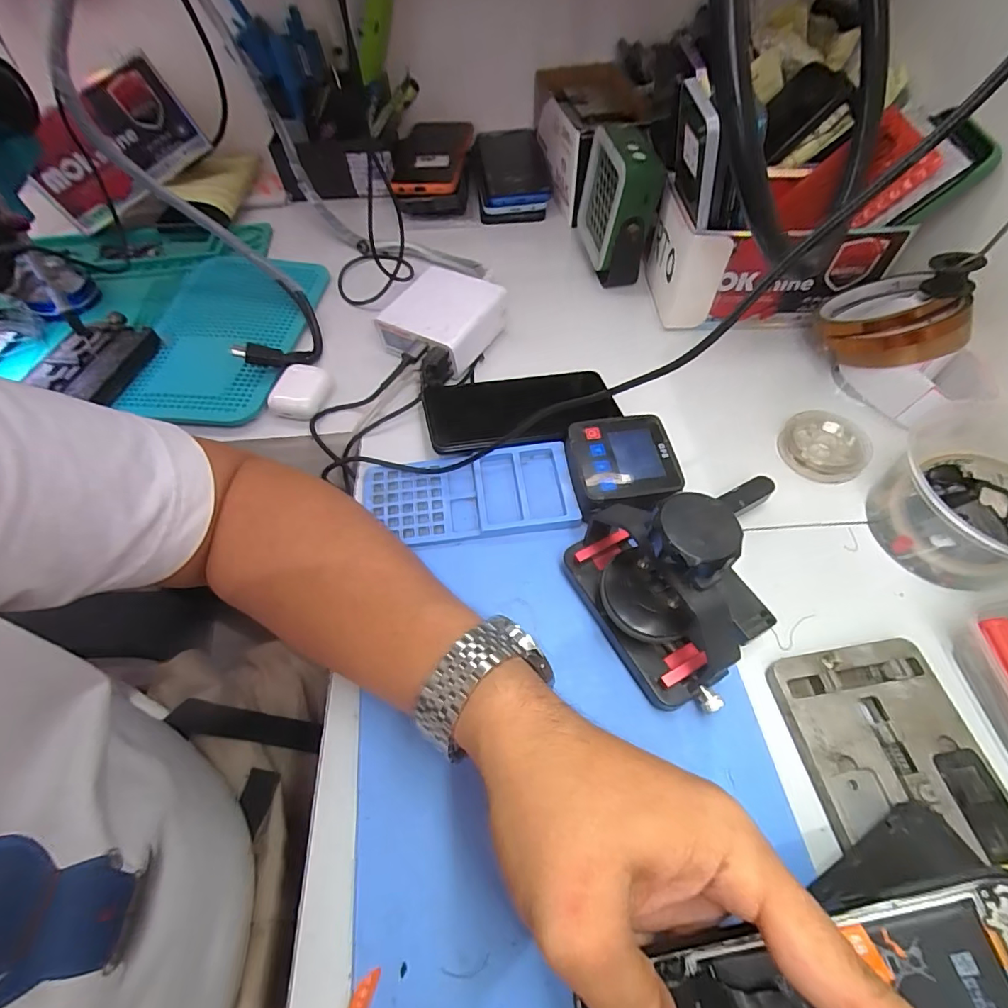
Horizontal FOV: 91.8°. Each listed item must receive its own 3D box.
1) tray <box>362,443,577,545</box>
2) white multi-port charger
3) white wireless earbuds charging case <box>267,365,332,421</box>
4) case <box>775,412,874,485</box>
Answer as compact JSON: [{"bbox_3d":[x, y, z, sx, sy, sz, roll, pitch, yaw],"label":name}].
[{"bbox_3d":[-0.025,-0.006,0.352,0.146,0.016,0.069,-7,57,-2],"label":"tray"},{"bbox_3d":[-0.055,-0.163,0.443,0.088,0.046,0.093,24,61,17],"label":"white multi-port charger"},{"bbox_3d":[-0.170,-0.093,0.409,0.043,0.017,0.047,13,58,10],"label":"white wireless earbuds charging case"},{"bbox_3d":[0.244,-0.045,0.372,0.061,0.021,0.051,39,66,24],"label":"case"}]

